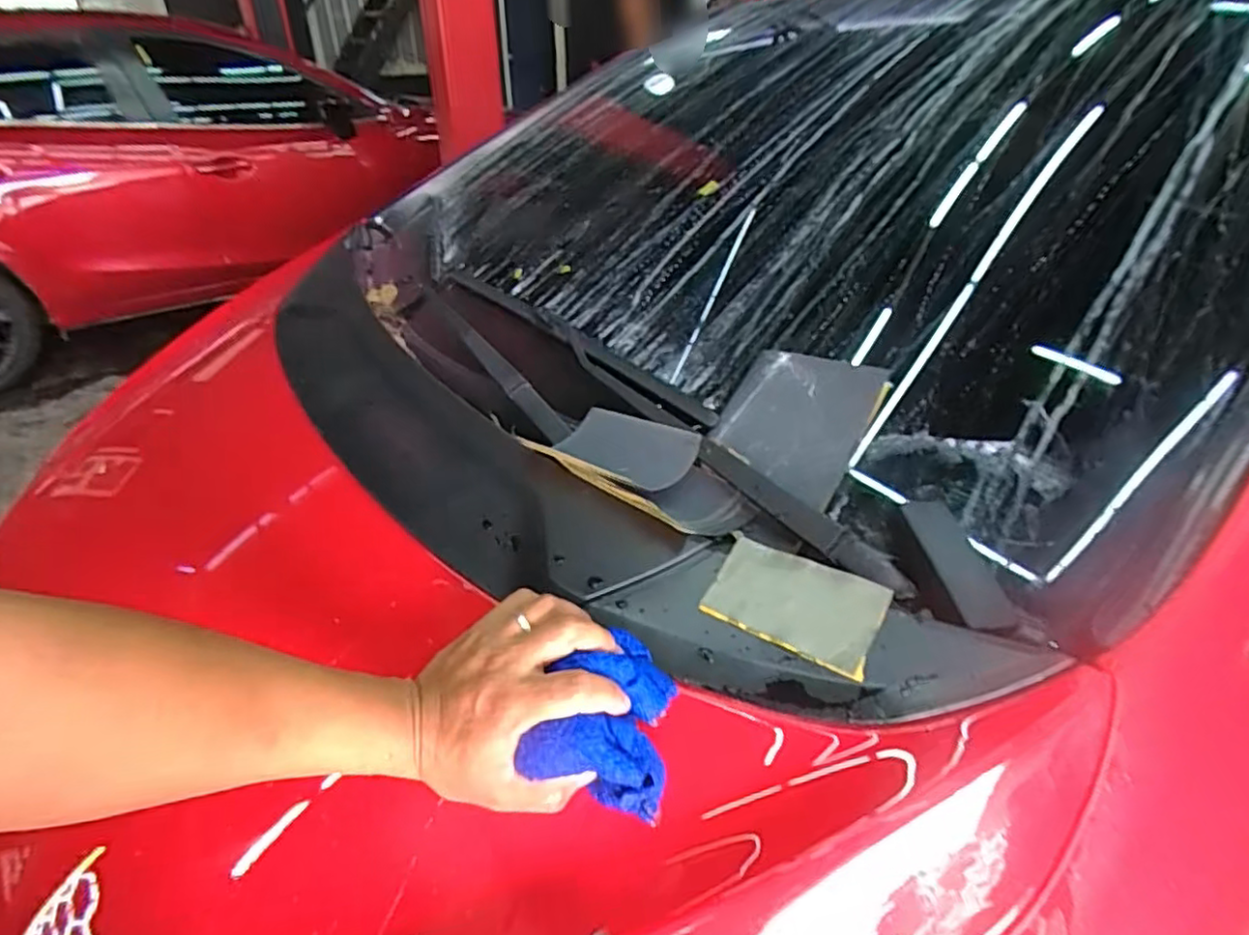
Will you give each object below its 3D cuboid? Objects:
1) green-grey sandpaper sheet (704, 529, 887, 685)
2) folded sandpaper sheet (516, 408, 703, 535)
[{"bbox_3d":[0.120,0.094,0.472,0.117,0.007,0.071,19,57,30],"label":"green-grey sandpaper sheet"},{"bbox_3d":[0.006,-0.003,0.612,0.122,0.043,0.206,-25,40,-33],"label":"folded sandpaper sheet"}]

